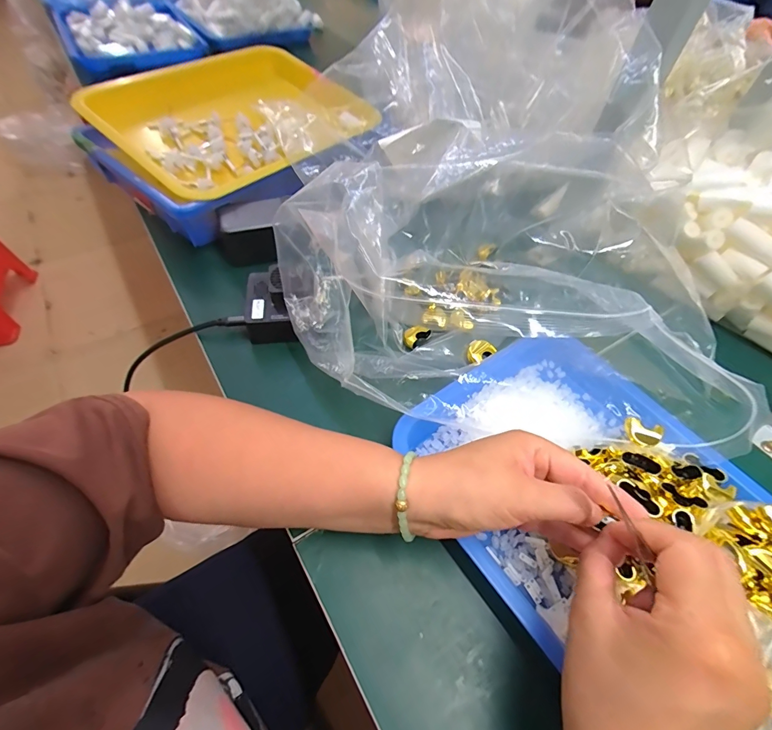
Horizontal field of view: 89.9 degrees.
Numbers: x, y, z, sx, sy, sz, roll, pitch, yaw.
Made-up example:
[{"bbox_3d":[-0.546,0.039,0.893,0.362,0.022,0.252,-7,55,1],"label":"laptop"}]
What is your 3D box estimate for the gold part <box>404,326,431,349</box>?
[{"bbox_3d":[0.030,-0.030,0.398,0.020,0.010,0.027,38,61,21],"label":"gold part"}]

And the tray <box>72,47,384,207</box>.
[{"bbox_3d":[-0.199,-0.344,0.527,0.325,0.068,0.269,-37,65,-26],"label":"tray"}]

